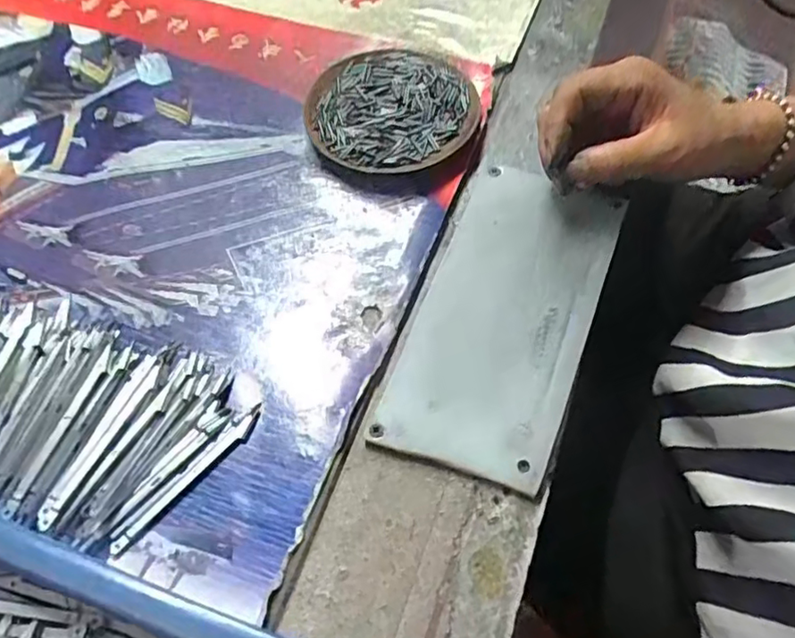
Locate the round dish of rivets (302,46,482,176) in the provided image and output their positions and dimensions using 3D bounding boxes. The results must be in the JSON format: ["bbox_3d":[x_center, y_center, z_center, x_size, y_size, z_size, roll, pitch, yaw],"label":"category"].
[{"bbox_3d":[-0.004,-0.151,0.441,0.121,0.016,0.121,0,62,0],"label":"round dish of rivets"}]

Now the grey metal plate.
[{"bbox_3d":[0.062,-0.009,0.355,0.095,0.010,0.198,19,63,9],"label":"grey metal plate"}]

